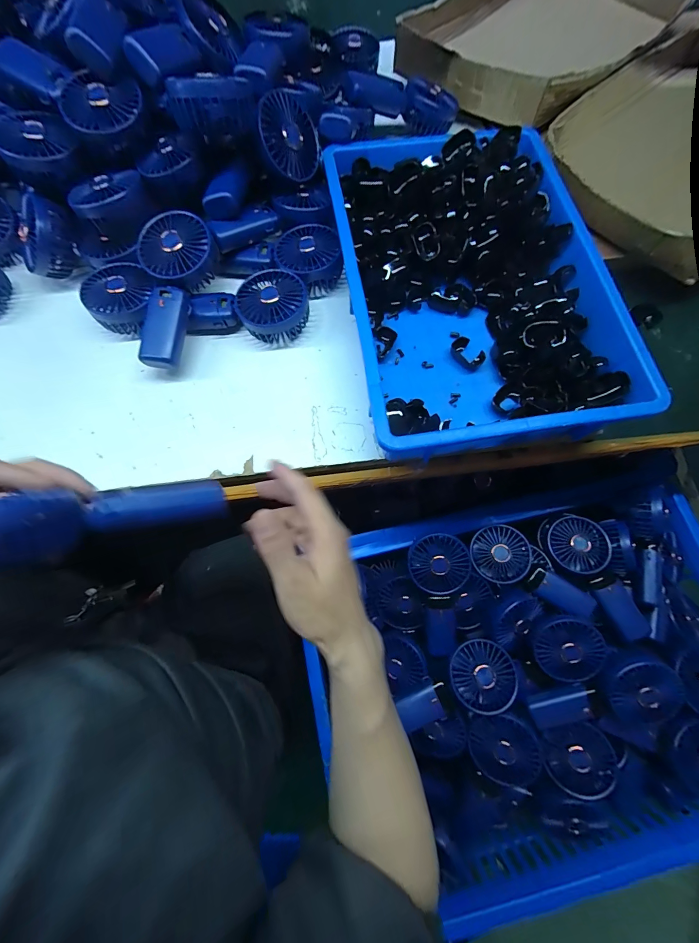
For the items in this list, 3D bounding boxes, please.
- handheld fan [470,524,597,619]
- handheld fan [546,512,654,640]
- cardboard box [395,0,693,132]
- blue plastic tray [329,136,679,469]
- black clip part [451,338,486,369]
[{"bbox_3d":[0.269,0.147,0.519,0.174,0.039,0.080,31,74,10],"label":"handheld fan"},{"bbox_3d":[0.377,0.163,0.534,0.093,0.045,0.191,-23,73,-7],"label":"handheld fan"},{"bbox_3d":[0.348,-0.786,0.640,0.327,0.137,0.552,41,76,12],"label":"cardboard box"},{"bbox_3d":[0.143,-0.230,0.421,0.279,0.079,0.430,-7,72,-2],"label":"blue plastic tray"},{"bbox_3d":[0.143,-0.144,0.428,0.022,0.014,0.042,-40,76,-12],"label":"black clip part"}]

